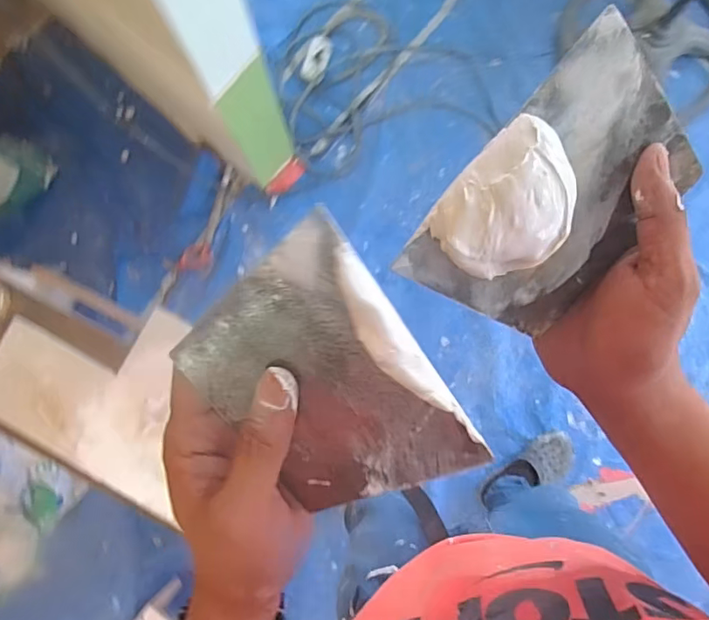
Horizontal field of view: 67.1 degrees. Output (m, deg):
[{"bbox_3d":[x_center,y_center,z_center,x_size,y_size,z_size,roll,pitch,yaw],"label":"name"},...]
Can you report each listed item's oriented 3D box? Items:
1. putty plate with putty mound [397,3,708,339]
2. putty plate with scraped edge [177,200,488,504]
[{"bbox_3d":[0.097,-0.051,0.255,0.089,0.025,0.140,35,108,-18],"label":"putty plate with putty mound"},{"bbox_3d":[-0.014,0.039,0.245,0.097,0.012,0.134,-31,108,17],"label":"putty plate with scraped edge"}]

